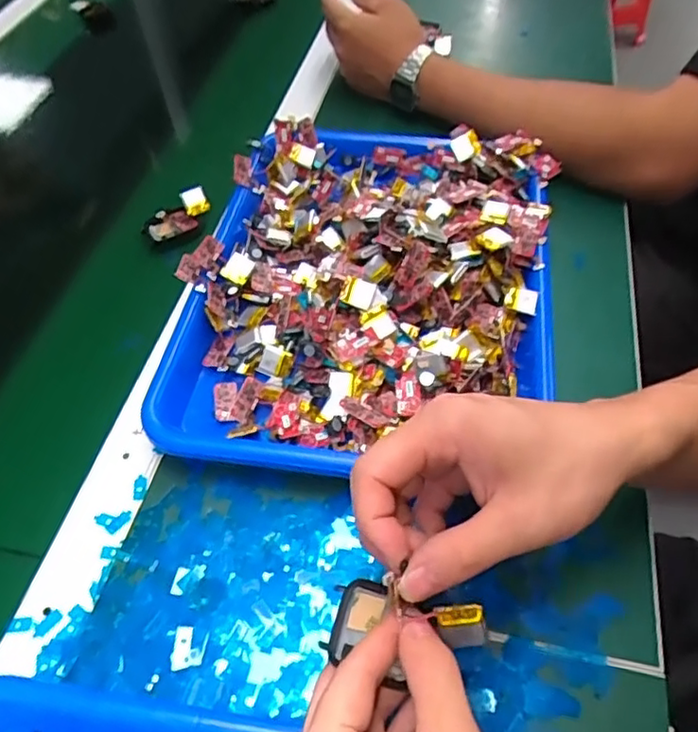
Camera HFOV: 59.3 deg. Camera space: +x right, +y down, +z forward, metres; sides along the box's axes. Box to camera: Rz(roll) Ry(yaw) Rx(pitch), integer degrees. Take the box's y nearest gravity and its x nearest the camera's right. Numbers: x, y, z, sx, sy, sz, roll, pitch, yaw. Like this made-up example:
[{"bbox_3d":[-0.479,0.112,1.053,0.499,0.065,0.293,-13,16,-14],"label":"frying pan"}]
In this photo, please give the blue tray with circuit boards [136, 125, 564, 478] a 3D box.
[{"bbox_3d":[0.016,-0.069,0.457,0.262,0.055,0.332,7,54,7],"label":"blue tray with circuit boards"}]

